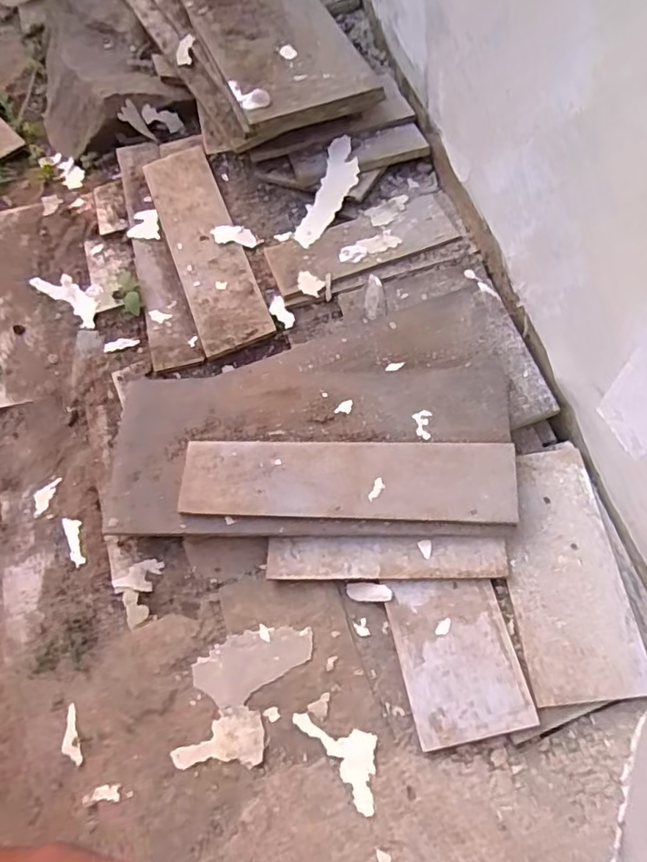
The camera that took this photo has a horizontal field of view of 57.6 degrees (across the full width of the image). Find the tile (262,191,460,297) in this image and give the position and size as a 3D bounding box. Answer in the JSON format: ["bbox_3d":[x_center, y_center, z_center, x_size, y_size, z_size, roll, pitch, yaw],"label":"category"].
[{"bbox_3d":[0.043,-0.201,0.620,0.202,0.006,0.073,-18,64,-7],"label":"tile"}]

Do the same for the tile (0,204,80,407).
[{"bbox_3d":[-0.338,-0.162,0.682,0.103,0.022,0.293,-14,63,-5],"label":"tile"}]

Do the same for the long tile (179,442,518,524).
[{"bbox_3d":[0.015,0.040,0.491,0.276,0.005,0.064,0,66,10],"label":"long tile"}]

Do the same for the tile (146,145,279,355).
[{"bbox_3d":[-0.131,-0.206,0.637,0.073,0.015,0.275,-19,64,-7],"label":"tile"}]

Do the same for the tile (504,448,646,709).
[{"bbox_3d":[0.187,0.107,0.464,0.084,0.011,0.193,-5,63,0],"label":"tile"}]

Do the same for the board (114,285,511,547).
[{"bbox_3d":[-0.018,-0.007,0.530,0.363,0.015,0.179,-14,61,3],"label":"board"}]

